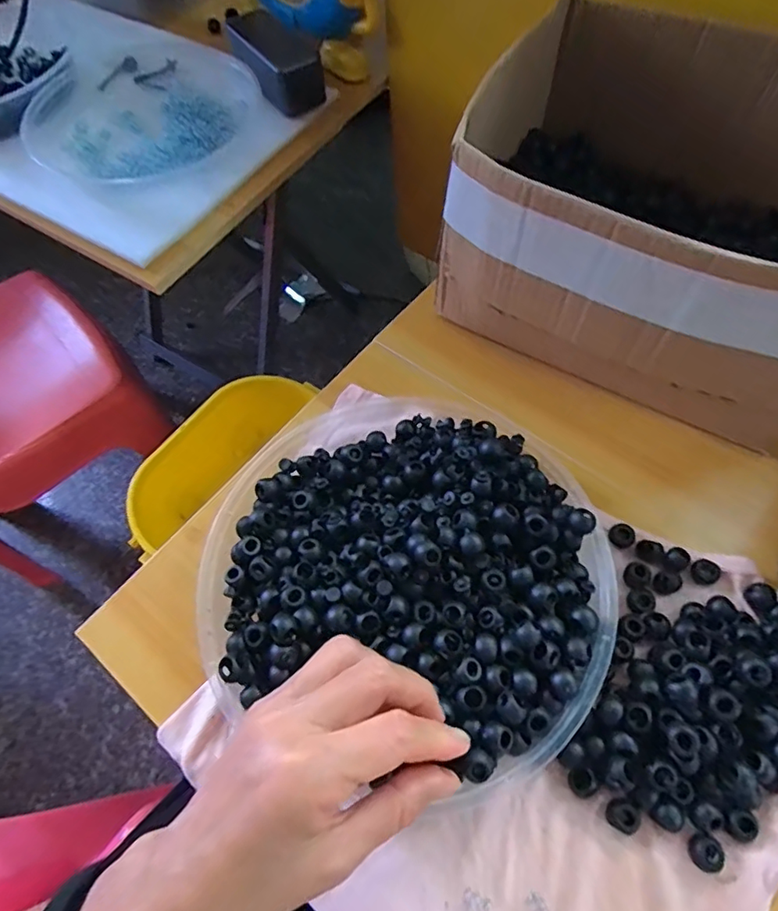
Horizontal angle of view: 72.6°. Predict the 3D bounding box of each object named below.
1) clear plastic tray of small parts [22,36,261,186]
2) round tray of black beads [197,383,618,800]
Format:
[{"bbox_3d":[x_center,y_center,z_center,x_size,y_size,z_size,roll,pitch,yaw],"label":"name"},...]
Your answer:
[{"bbox_3d":[-0.268,-0.394,0.595,0.241,0.040,0.240,-11,62,-3],"label":"clear plastic tray of small parts"},{"bbox_3d":[0.015,0.064,0.323,0.230,0.047,0.217,-1,62,2],"label":"round tray of black beads"}]

